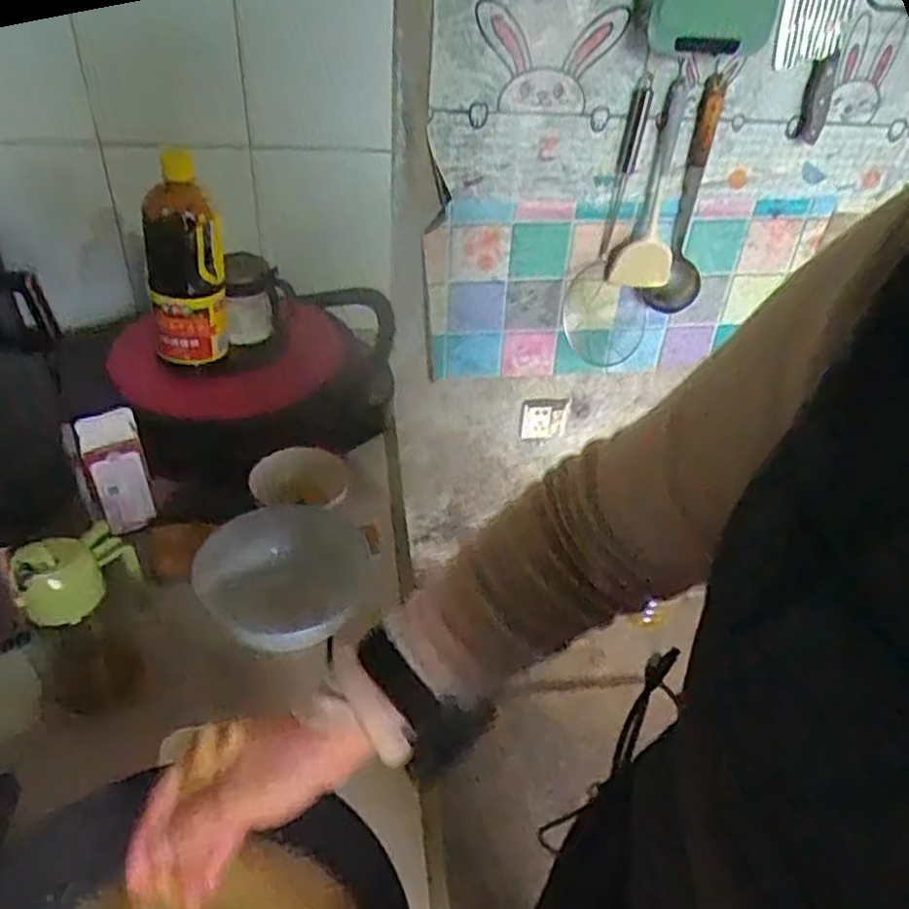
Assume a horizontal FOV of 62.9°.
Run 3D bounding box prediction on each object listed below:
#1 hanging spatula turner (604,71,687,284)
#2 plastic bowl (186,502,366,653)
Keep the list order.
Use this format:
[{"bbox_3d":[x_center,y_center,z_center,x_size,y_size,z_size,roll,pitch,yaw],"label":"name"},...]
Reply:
[{"bbox_3d":[0.311,-0.393,1.135,0.096,0.284,0.044,11,40,7],"label":"hanging spatula turner"},{"bbox_3d":[-0.168,0.128,0.745,0.157,0.070,0.164,3,40,-3],"label":"plastic bowl"}]

